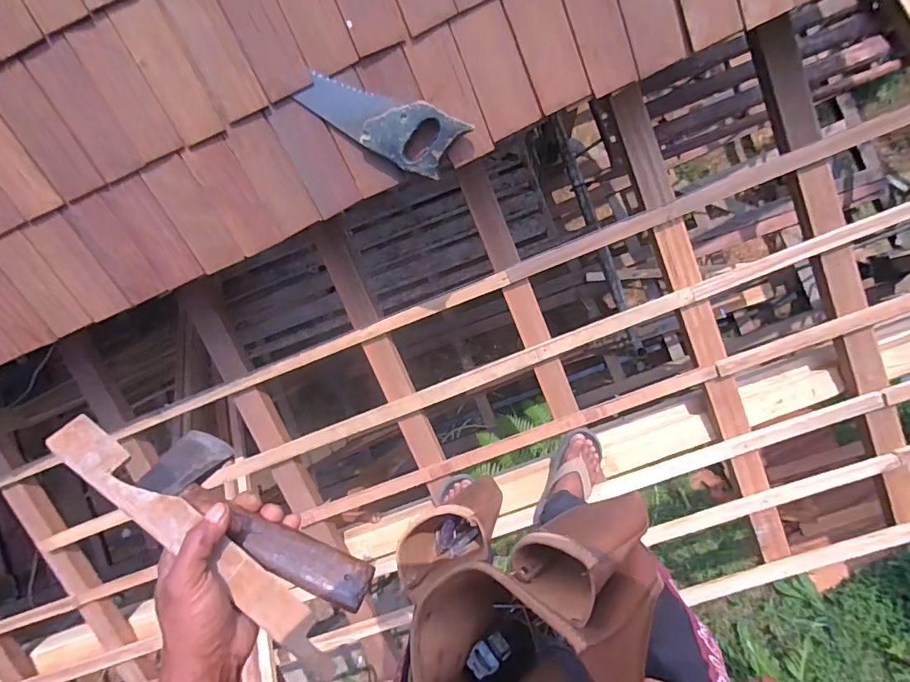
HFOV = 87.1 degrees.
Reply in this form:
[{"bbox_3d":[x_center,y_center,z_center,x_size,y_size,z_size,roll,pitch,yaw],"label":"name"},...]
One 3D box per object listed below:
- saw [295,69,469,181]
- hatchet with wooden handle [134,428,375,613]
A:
[{"bbox_3d":[-0.118,-0.359,0.782,0.258,0.022,0.101,24,109,-3],"label":"saw"},{"bbox_3d":[-0.175,0.157,0.421,0.232,0.066,0.034,30,94,17],"label":"hatchet with wooden handle"}]

